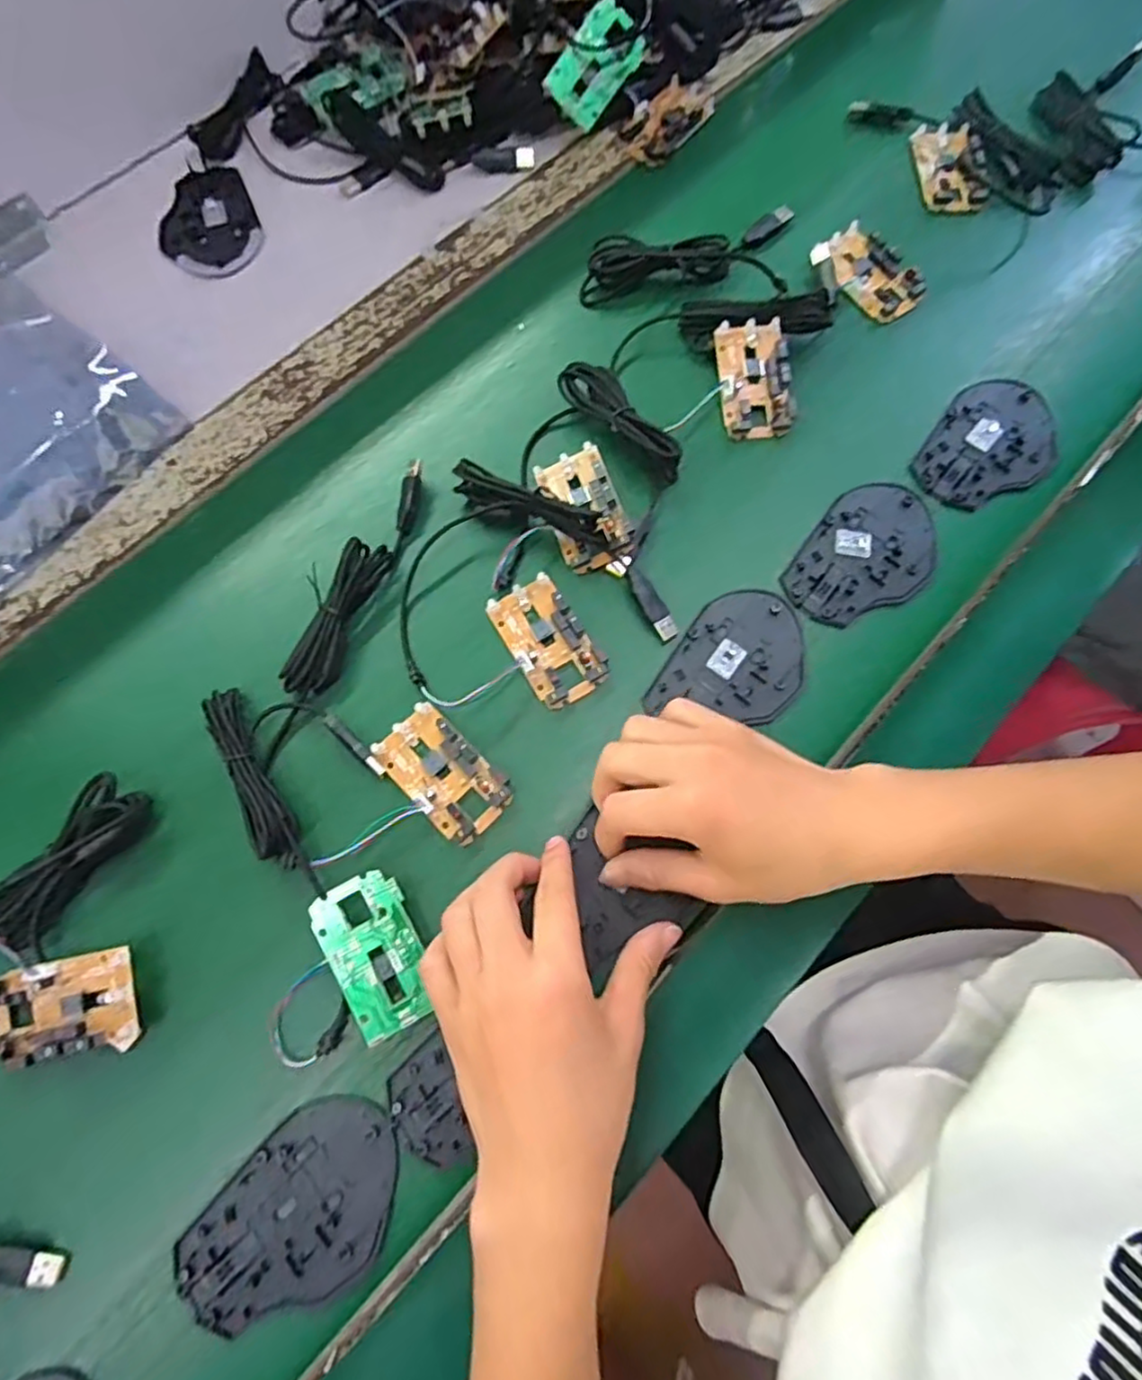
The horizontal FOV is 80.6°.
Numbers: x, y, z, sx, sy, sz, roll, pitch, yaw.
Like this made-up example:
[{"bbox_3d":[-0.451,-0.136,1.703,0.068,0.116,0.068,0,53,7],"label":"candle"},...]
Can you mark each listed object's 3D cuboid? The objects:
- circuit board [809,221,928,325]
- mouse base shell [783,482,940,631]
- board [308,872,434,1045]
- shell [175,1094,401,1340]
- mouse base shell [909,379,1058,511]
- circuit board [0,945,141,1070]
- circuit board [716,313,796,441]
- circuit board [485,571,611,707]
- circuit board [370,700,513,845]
[{"bbox_3d":[0.213,-0.297,0.478,0.051,0.016,0.077,-41,76,-12],"label":"circuit board"},{"bbox_3d":[0.184,-0.083,0.417,0.071,0.006,0.108,35,76,11],"label":"mouse base shell"},{"bbox_3d":[-0.100,0.136,0.348,0.044,0.006,0.077,-26,82,-9],"label":"board"},{"bbox_3d":[-0.129,0.250,0.320,0.108,0.005,0.071,-43,77,-12],"label":"shell"},{"bbox_3d":[0.274,-0.159,0.438,0.071,0.009,0.109,36,76,11],"label":"mouse base shell"},{"bbox_3d":[-0.255,0.160,0.340,0.074,0.021,0.046,-12,73,-3],"label":"circuit board"},{"bbox_3d":[0.122,-0.206,0.447,0.044,0.021,0.076,-6,72,-2],"label":"circuit board"},{"bbox_3d":[-0.013,-0.030,0.400,0.044,0.010,0.078,-31,75,-9],"label":"circuit board"},{"bbox_3d":[-0.073,0.048,0.386,0.045,0.012,0.077,-44,77,-12],"label":"circuit board"}]

